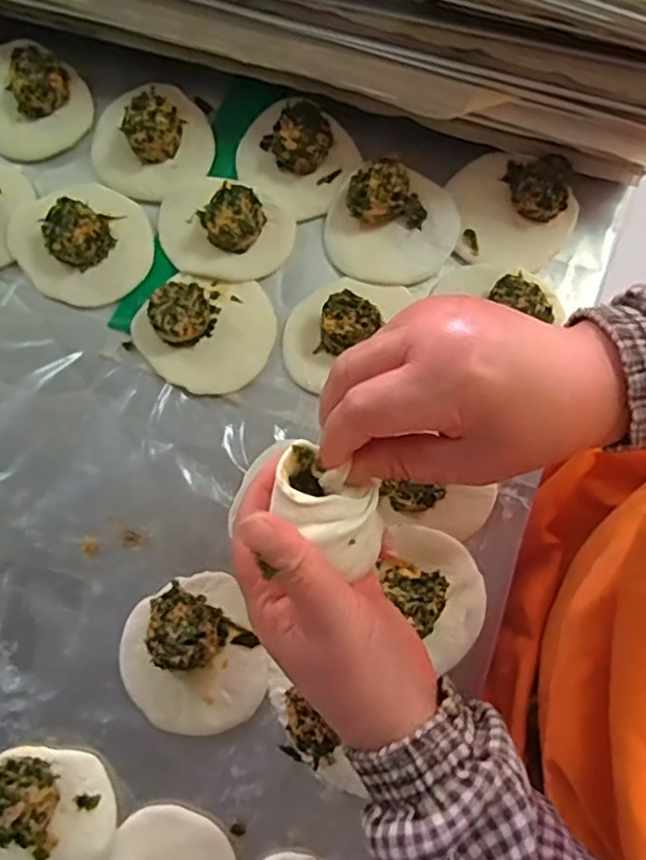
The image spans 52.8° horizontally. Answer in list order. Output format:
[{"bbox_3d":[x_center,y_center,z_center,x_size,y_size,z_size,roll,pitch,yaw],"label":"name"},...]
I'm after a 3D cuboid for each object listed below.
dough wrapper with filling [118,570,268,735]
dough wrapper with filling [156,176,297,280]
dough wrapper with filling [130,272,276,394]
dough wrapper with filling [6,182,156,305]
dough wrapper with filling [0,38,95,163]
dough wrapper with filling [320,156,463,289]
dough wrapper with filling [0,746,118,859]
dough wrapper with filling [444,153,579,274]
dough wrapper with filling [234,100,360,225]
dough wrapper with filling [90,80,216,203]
[{"bbox_3d":[-0.082,0.139,0.391,0.082,0.033,0.090,-24,79,-5],"label":"dough wrapper with filling"},{"bbox_3d":[-0.071,-0.142,0.447,0.095,0.029,0.069,17,78,3],"label":"dough wrapper with filling"},{"bbox_3d":[-0.082,-0.069,0.437,0.093,0.026,0.078,7,78,1],"label":"dough wrapper with filling"},{"bbox_3d":[-0.171,-0.137,0.449,0.087,0.026,0.097,-42,81,-9],"label":"dough wrapper with filling"},{"bbox_3d":[-0.220,-0.246,0.471,0.079,0.030,0.092,-42,81,-9],"label":"dough wrapper with filling"},{"bbox_3d":[0.048,-0.146,0.446,0.088,0.026,0.079,14,78,3],"label":"dough wrapper with filling"},{"bbox_3d":[-0.166,0.231,0.375,0.086,0.028,0.079,0,78,0],"label":"dough wrapper with filling"},{"bbox_3d":[0.132,-0.157,0.447,0.088,0.026,0.086,23,78,5],"label":"dough wrapper with filling"},{"bbox_3d":[-0.019,-0.201,0.459,0.082,0.027,0.074,35,80,7],"label":"dough wrapper with filling"},{"bbox_3d":[-0.124,-0.213,0.464,0.086,0.027,0.080,0,78,0],"label":"dough wrapper with filling"}]

